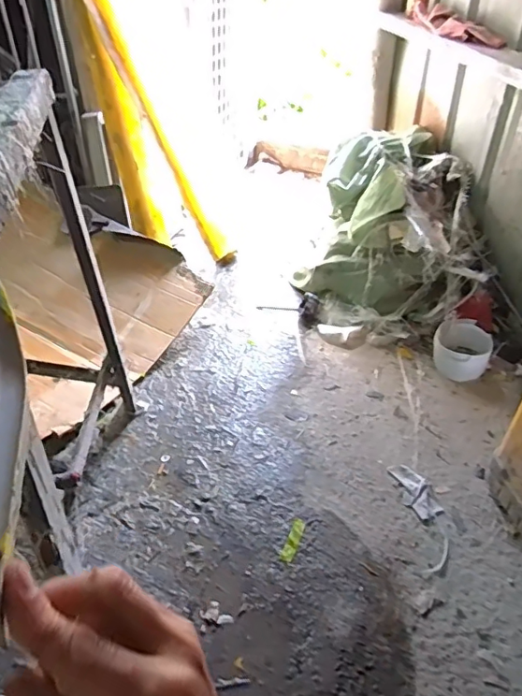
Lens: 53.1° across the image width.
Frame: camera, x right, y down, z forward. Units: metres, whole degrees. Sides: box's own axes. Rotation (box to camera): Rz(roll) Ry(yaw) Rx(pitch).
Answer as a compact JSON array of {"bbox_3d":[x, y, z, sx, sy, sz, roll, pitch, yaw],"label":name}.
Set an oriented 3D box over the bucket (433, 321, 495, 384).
[{"bbox_3d":[0.573,0.003,1.491,0.132,0.112,0.158,-7,42,-8],"label":"bucket"}]

